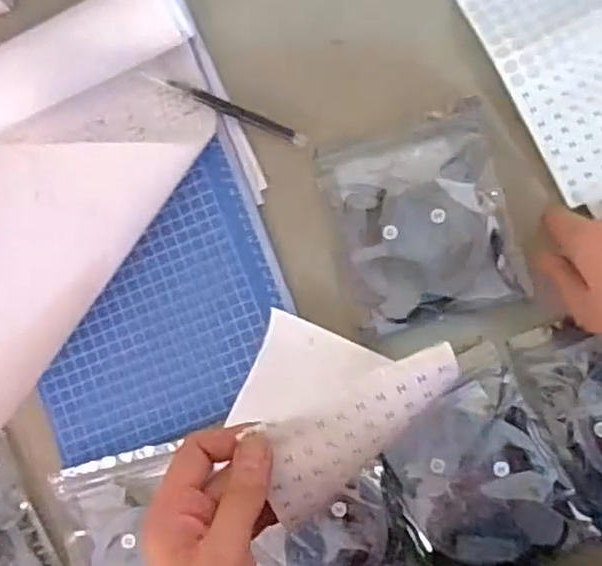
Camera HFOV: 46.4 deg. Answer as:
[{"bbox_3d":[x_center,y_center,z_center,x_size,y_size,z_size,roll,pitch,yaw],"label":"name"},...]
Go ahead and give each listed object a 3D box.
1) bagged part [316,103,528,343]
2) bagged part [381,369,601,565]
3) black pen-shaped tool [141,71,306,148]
[{"bbox_3d":[0.088,-0.046,0.509,0.123,0.008,0.145,-13,83,6],"label":"bagged part"},{"bbox_3d":[0.122,0.137,0.487,0.107,0.008,0.124,-29,82,4],"label":"bagged part"},{"bbox_3d":[-0.056,-0.133,0.531,0.132,0.012,0.010,25,89,9],"label":"black pen-shaped tool"}]

